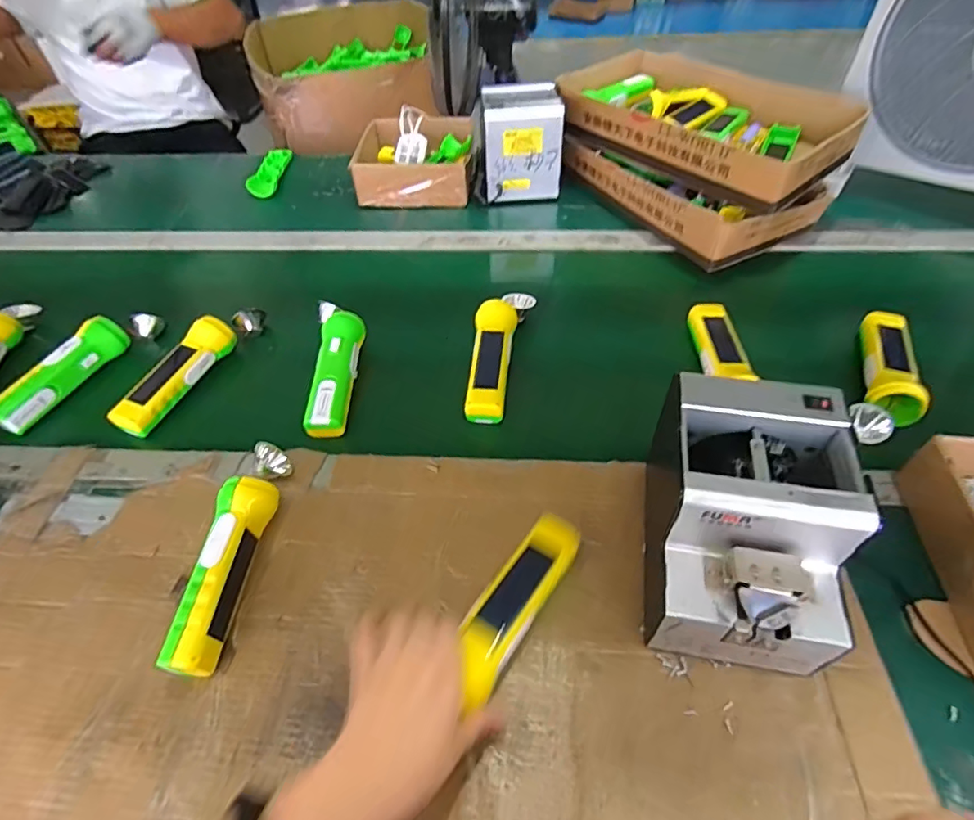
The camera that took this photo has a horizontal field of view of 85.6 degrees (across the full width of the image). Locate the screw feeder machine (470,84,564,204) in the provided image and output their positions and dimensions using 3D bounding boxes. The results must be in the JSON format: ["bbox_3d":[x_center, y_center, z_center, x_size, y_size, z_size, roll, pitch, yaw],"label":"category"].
[{"bbox_3d":[0.047,-0.449,0.887,0.140,0.135,0.128,-7,51,-1],"label":"screw feeder machine"}]

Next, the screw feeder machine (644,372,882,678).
[{"bbox_3d":[0.202,0.091,0.419,0.124,0.145,0.176,5,52,8],"label":"screw feeder machine"}]

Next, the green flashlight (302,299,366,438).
[{"bbox_3d":[-0.179,-0.053,0.626,0.049,0.043,0.178,-3,51,1],"label":"green flashlight"}]

